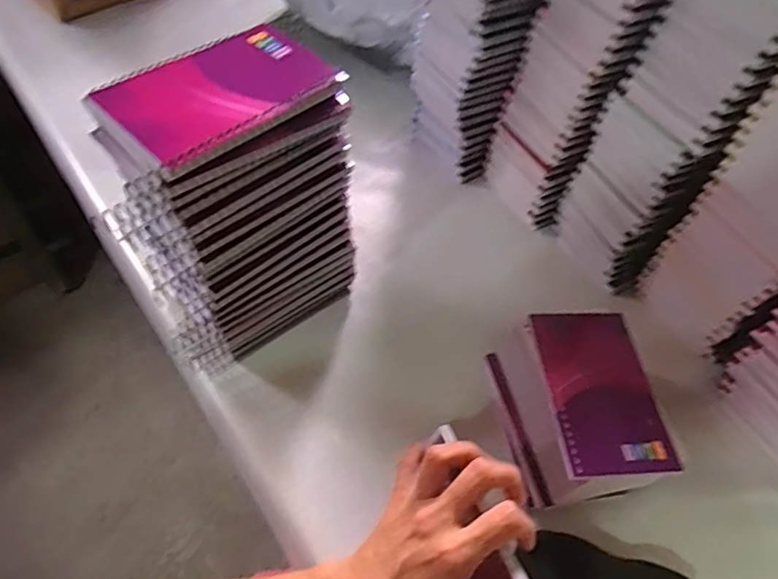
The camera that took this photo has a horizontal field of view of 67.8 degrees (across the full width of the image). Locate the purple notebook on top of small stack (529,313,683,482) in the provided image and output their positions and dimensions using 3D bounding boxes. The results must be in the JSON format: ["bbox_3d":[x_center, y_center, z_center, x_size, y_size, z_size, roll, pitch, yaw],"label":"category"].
[{"bbox_3d":[0.156,0.074,0.429,0.081,0.007,0.129,-2,54,-6],"label":"purple notebook on top of small stack"}]

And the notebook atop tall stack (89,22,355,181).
[{"bbox_3d":[-0.101,-0.120,0.349,0.082,0.015,0.129,40,60,22],"label":"notebook atop tall stack"}]

